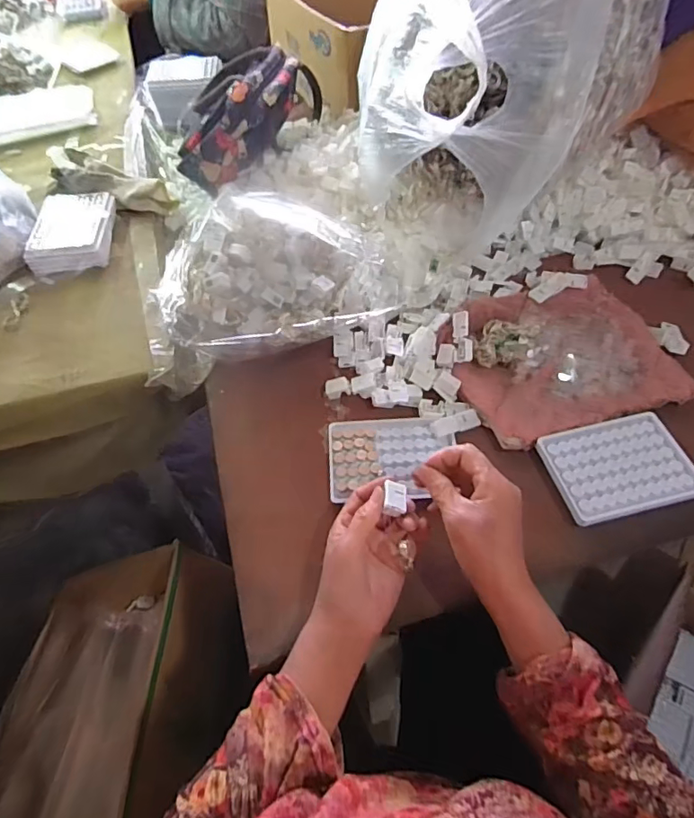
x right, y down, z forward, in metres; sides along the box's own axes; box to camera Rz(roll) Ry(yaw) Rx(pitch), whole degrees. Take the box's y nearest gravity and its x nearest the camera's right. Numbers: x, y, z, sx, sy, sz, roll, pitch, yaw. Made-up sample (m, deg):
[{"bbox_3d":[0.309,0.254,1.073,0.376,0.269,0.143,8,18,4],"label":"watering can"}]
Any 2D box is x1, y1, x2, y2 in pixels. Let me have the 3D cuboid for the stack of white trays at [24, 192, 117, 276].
[{"bbox_3d":[-0.362,-0.236,0.705,0.094,0.026,0.132,-7,54,-2],"label":"stack of white trays"}]

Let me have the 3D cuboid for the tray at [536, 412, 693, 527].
[{"bbox_3d":[0.267,0.056,0.521,0.133,0.012,0.097,-13,55,-6],"label":"tray"}]

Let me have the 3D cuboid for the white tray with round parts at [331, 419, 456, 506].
[{"bbox_3d":[0.044,0.049,0.540,0.123,0.007,0.090,-3,54,1],"label":"white tray with round parts"}]

